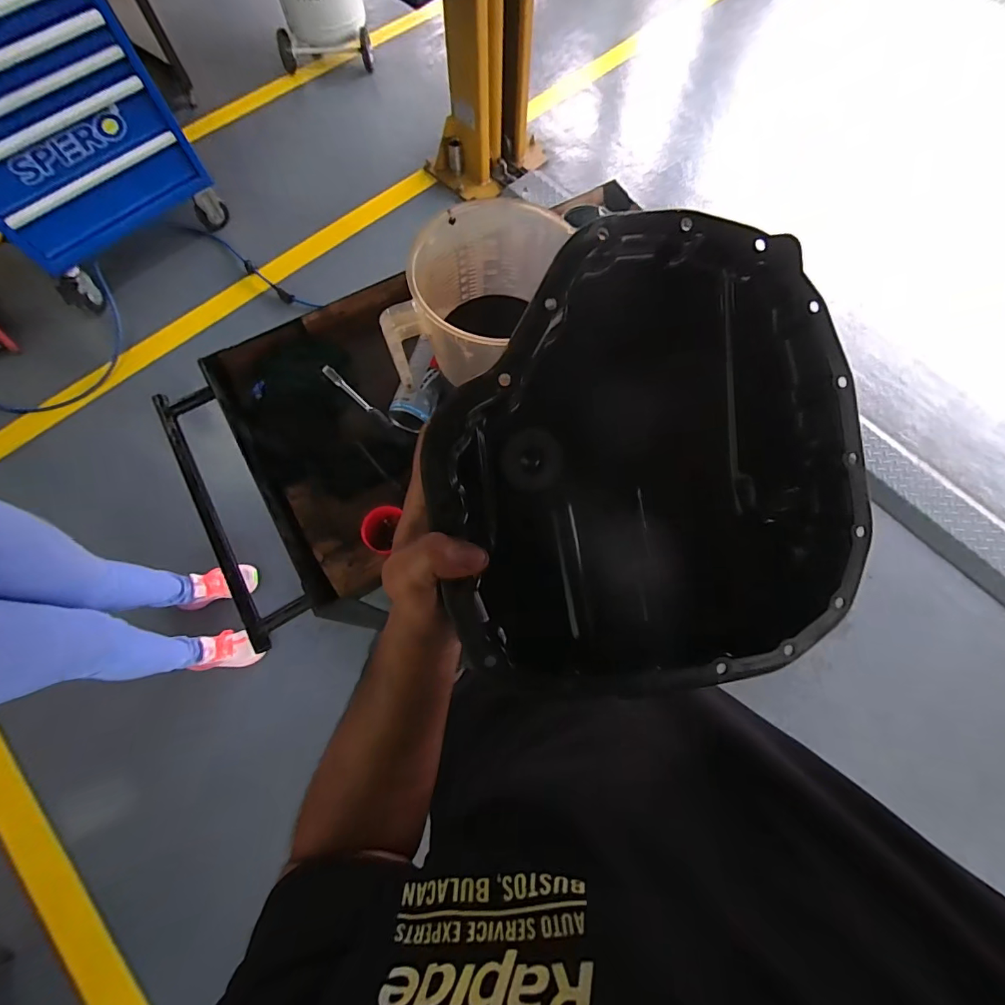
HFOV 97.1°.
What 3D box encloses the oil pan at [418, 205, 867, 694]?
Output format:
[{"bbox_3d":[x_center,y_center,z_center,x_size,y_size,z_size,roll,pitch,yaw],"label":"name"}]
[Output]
[{"bbox_3d":[0.096,-0.025,0.293,0.277,0.056,0.283,-1,96,-5],"label":"oil pan"}]

